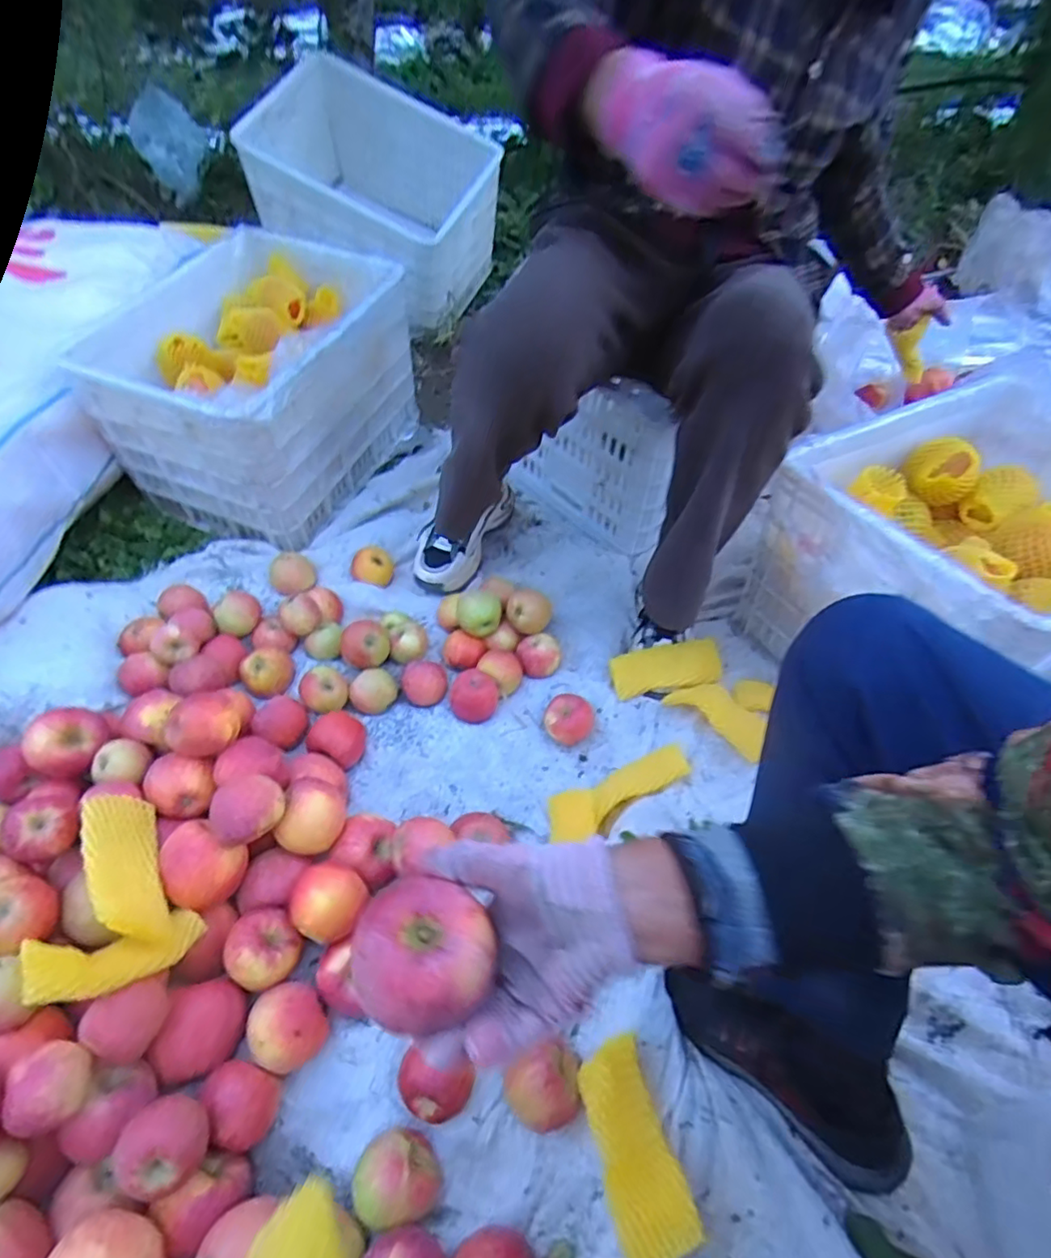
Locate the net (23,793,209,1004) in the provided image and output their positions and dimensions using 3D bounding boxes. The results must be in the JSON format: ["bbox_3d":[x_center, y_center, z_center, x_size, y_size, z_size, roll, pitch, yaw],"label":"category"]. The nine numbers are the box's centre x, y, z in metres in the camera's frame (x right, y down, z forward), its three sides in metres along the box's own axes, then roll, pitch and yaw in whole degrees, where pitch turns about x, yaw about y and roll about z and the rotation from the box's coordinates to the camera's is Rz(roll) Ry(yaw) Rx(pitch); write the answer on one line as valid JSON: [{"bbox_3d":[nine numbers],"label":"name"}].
[{"bbox_3d":[-0.404,0.249,0.588,0.113,0.100,0.187,-30,56,-26],"label":"net"}]

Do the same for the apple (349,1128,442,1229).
[{"bbox_3d":[-0.115,0.492,0.555,0.076,0.055,0.065,-7,49,-9],"label":"apple"}]

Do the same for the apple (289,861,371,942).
[{"bbox_3d":[-0.203,0.278,0.629,0.063,0.053,0.074,22,51,16],"label":"apple"}]

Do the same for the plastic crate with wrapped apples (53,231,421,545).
[{"bbox_3d":[-0.479,-0.456,1.176,0.365,0.322,0.581,14,49,9],"label":"plastic crate with wrapped apples"}]

